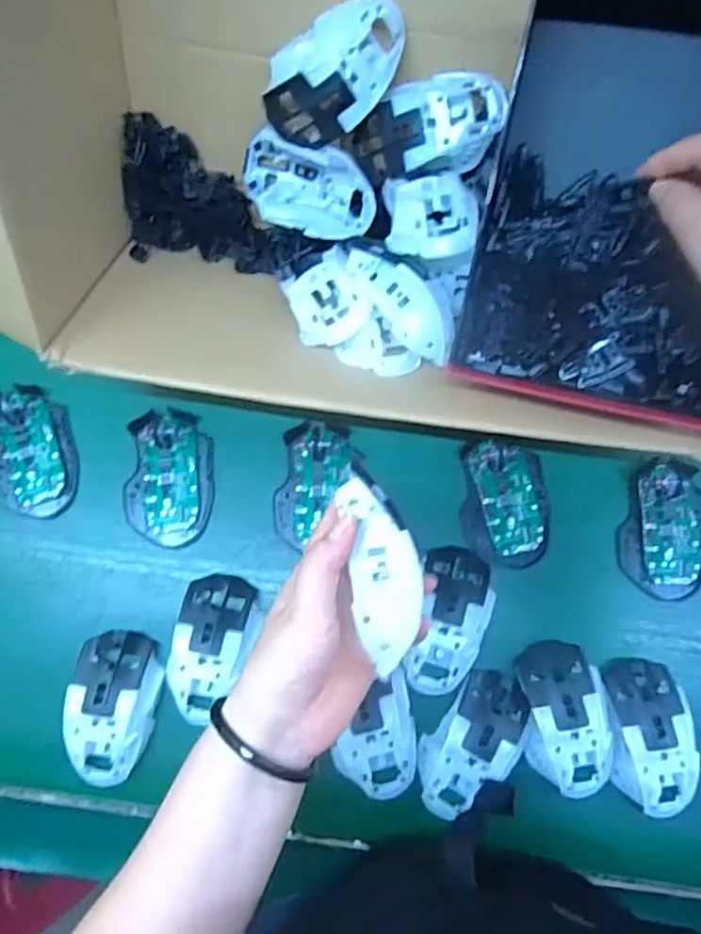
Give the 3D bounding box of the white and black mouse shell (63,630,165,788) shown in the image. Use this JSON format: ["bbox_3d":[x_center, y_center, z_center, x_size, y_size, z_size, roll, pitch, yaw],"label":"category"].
[{"bbox_3d":[-0.186,0.190,0.498,0.062,0.035,0.114,3,81,0],"label":"white and black mouse shell"}]

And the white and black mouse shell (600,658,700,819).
[{"bbox_3d":[0.235,0.211,0.493,0.065,0.032,0.114,-3,81,-1],"label":"white and black mouse shell"}]

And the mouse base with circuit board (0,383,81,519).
[{"bbox_3d":[-0.276,-0.014,0.544,0.073,0.017,0.112,-7,81,-1],"label":"mouse base with circuit board"}]

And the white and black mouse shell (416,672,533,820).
[{"bbox_3d":[0.095,0.215,0.489,0.059,0.028,0.115,35,83,5],"label":"white and black mouse shell"}]

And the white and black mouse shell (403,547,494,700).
[{"bbox_3d":[0.081,0.124,0.509,0.059,0.027,0.116,12,81,2],"label":"white and black mouse shell"}]

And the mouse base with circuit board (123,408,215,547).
[{"bbox_3d":[-0.155,0.009,0.544,0.072,0.016,0.114,4,81,0],"label":"mouse base with circuit board"}]

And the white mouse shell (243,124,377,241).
[{"bbox_3d":[-0.031,-0.228,0.517,0.114,0.068,0.030,26,41,9],"label":"white mouse shell"}]

